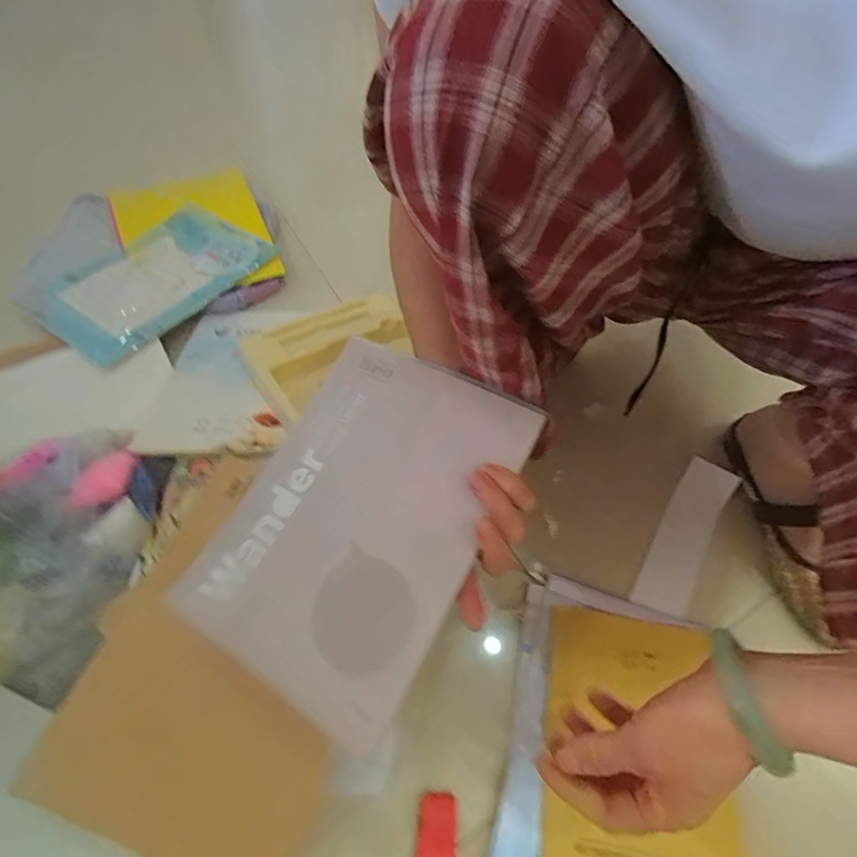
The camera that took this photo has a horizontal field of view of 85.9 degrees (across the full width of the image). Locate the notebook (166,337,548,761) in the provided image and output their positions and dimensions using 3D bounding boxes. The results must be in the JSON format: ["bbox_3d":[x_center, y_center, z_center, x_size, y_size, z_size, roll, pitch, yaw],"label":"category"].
[{"bbox_3d":[-0.054,0.061,0.348,0.184,0.019,0.251,27,76,20],"label":"notebook"}]

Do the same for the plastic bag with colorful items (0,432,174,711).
[{"bbox_3d":[-0.344,0.088,0.386,0.171,0.069,0.222,6,57,2],"label":"plastic bag with colorful items"}]

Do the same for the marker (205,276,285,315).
[{"bbox_3d":[-0.252,-0.185,0.642,0.114,0.019,0.029,-34,64,-21],"label":"marker"}]

